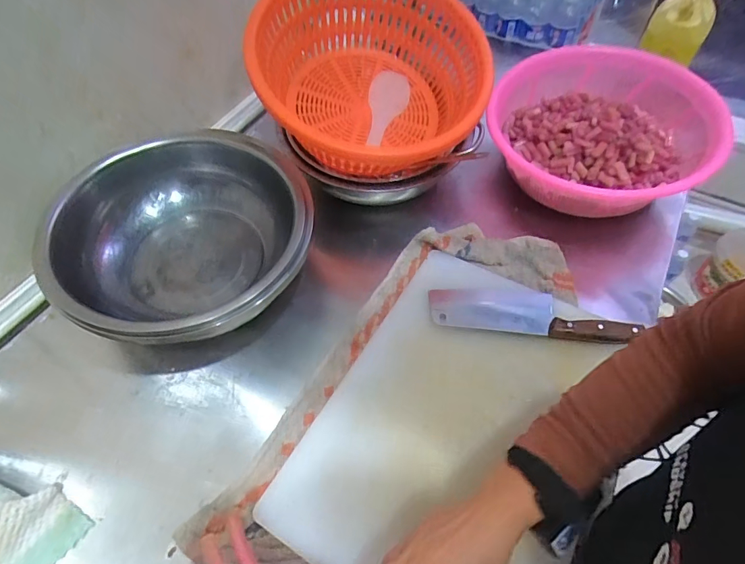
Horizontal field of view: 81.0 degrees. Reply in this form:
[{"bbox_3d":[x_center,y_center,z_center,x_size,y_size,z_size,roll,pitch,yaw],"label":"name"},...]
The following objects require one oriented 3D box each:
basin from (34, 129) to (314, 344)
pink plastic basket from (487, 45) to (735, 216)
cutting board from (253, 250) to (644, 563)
[{"bbox_3d":[-0.254,-0.053,0.636,0.292,0.160,0.349,19,59,14],"label":"basin"},{"bbox_3d":[0.367,-0.246,0.714,0.334,0.109,0.307,27,61,18],"label":"pink plastic basket"},{"bbox_3d":[0.112,0.164,0.546,0.324,0.027,0.450,25,60,17],"label":"cutting board"}]

